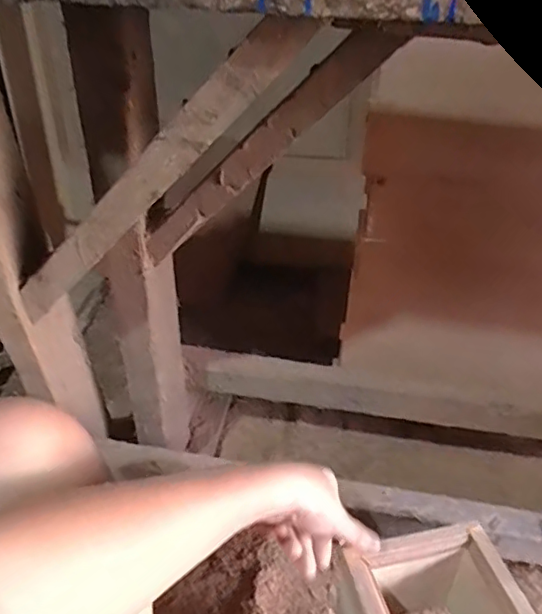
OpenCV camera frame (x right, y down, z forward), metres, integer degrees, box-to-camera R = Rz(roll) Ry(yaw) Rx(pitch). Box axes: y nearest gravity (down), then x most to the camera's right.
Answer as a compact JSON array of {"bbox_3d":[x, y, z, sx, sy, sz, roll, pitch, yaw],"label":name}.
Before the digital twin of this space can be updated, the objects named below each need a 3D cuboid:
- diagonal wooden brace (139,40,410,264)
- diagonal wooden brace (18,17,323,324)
[{"bbox_3d":[-0.020,-0.140,0.536,0.332,0.031,0.022,-34,27,35],"label":"diagonal wooden brace"},{"bbox_3d":[-0.117,-0.095,0.479,0.406,0.037,0.027,-34,27,35],"label":"diagonal wooden brace"}]

